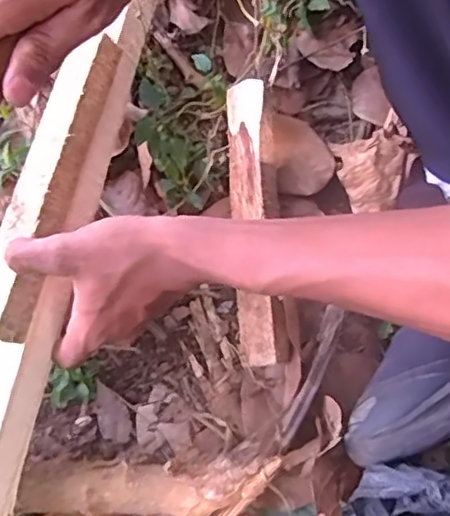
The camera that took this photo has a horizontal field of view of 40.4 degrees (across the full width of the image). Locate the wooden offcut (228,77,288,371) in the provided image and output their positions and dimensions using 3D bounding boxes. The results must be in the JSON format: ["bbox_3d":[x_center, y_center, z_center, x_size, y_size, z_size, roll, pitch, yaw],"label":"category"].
[{"bbox_3d":[0.022,-0.029,0.455,0.033,0.034,0.212,-3,78,-1],"label":"wooden offcut"}]

